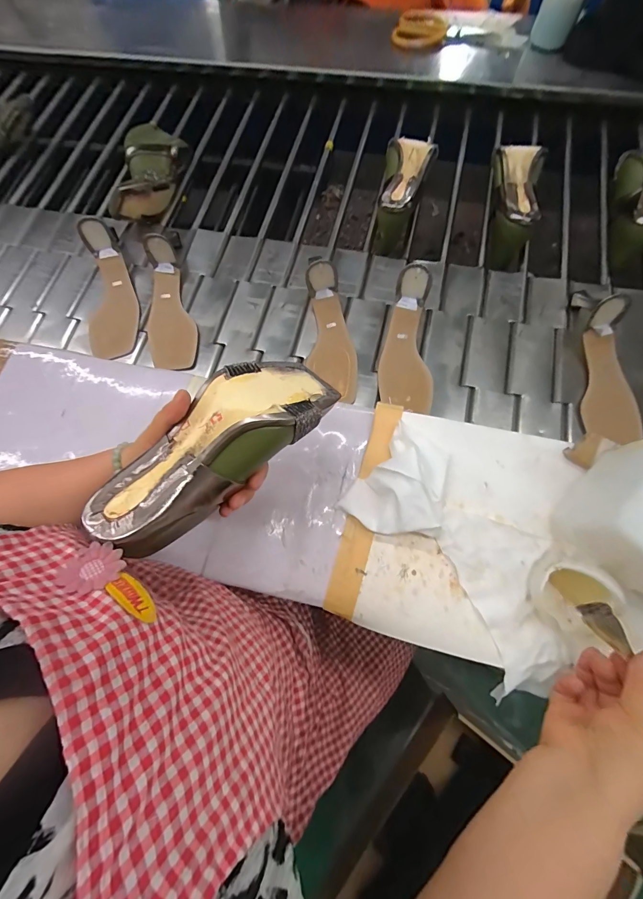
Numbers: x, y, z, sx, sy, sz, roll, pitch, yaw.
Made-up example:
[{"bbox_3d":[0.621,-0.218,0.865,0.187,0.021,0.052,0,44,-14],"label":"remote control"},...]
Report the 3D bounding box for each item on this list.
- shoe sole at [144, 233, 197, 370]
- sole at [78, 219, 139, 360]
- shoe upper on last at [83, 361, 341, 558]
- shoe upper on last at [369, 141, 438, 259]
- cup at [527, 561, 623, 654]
[{"bbox_3d":[-0.254,-0.227,0.552,0.077,0.059,0.215,-18,72,-2],"label":"shoe sole"},{"bbox_3d":[-0.345,-0.254,0.561,0.074,0.066,0.219,-5,72,3],"label":"sole"},{"bbox_3d":[-0.088,-0.002,0.322,0.225,0.089,0.085,-43,77,-15],"label":"shoe upper on last"},{"bbox_3d":[0.141,-0.434,0.617,0.078,0.092,0.200,8,73,7],"label":"shoe upper on last"},{"bbox_3d":[0.248,0.149,0.341,0.057,0.065,0.077,-17,72,-1],"label":"cup"}]

